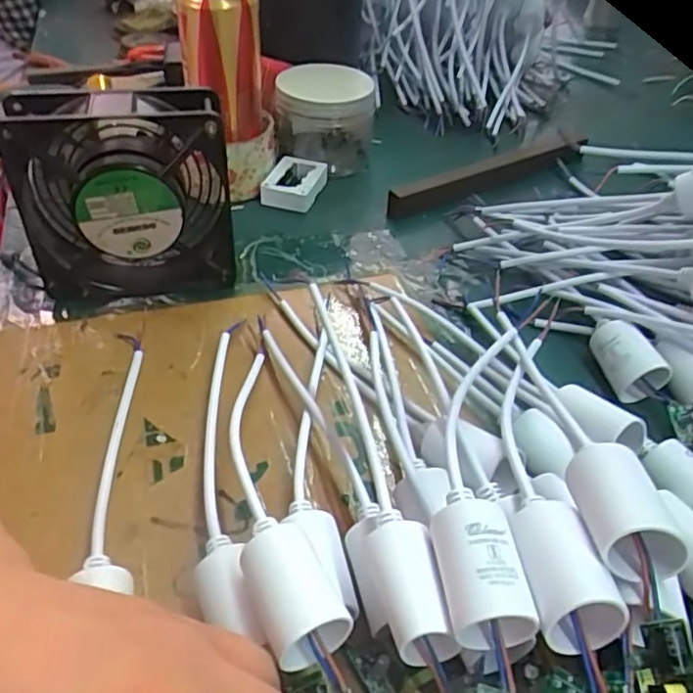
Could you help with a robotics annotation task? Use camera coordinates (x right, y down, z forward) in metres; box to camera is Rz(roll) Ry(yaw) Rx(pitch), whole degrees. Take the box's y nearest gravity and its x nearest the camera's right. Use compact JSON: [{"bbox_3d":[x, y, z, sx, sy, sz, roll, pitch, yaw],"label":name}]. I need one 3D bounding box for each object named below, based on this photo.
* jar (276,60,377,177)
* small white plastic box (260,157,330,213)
[{"bbox_3d":[-0.020,-0.193,0.540,0.083,0.074,0.077,2,43,-2],"label":"jar"},{"bbox_3d":[-0.043,-0.134,0.514,0.043,0.021,0.056,13,44,9],"label":"small white plastic box"}]

